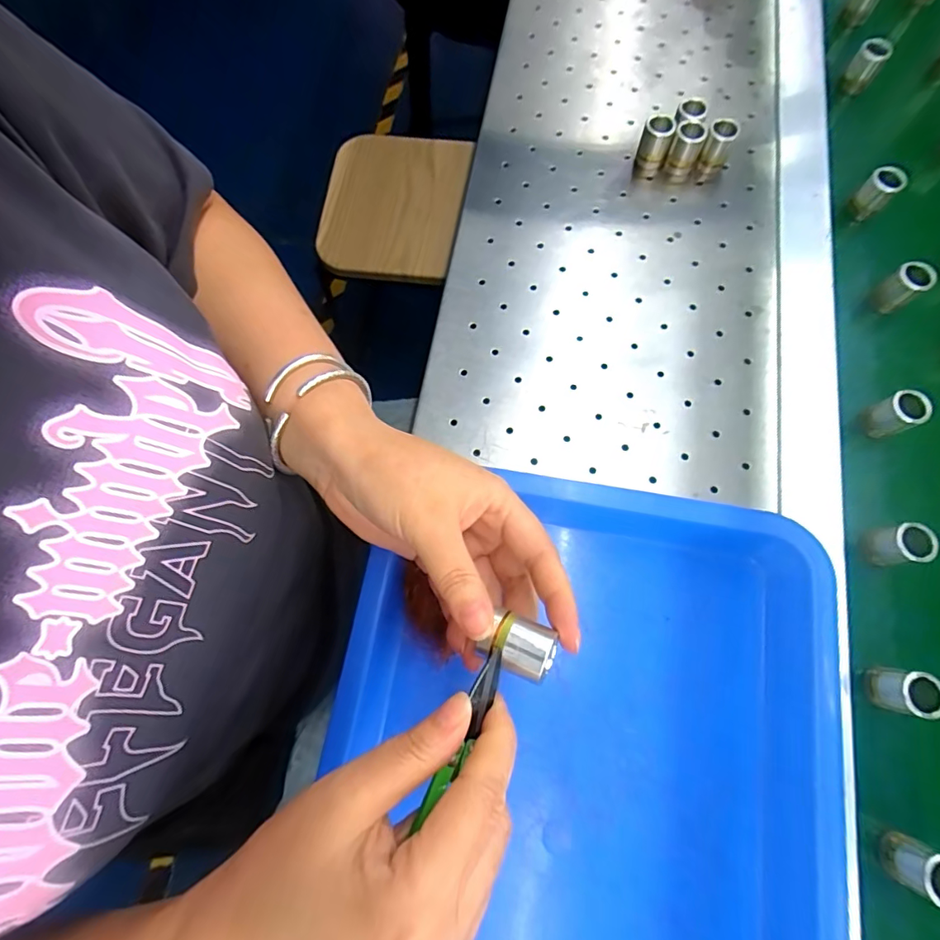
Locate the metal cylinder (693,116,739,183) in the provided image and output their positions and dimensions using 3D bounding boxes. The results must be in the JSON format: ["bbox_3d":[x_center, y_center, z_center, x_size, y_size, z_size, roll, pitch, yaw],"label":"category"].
[{"bbox_3d":[0.191,-0.250,0.381,0.020,0.040,0.018,27,76,9],"label":"metal cylinder"}]

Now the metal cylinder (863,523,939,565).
[{"bbox_3d":[0.259,0.046,0.293,0.020,0.033,0.022,0,73,1],"label":"metal cylinder"}]

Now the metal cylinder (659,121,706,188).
[{"bbox_3d":[0.169,-0.251,0.383,0.022,0.040,0.018,38,78,11],"label":"metal cylinder"}]

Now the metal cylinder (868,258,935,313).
[{"bbox_3d":[0.307,-0.129,0.348,0.019,0.036,0.022,-36,76,-9],"label":"metal cylinder"}]

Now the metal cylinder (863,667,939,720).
[{"bbox_3d":[0.242,0.124,0.270,0.020,0.032,0.022,7,74,3],"label":"metal cylinder"}]

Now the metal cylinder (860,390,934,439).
[{"bbox_3d":[0.279,-0.035,0.319,0.018,0.037,0.022,-26,74,-6],"label":"metal cylinder"}]

